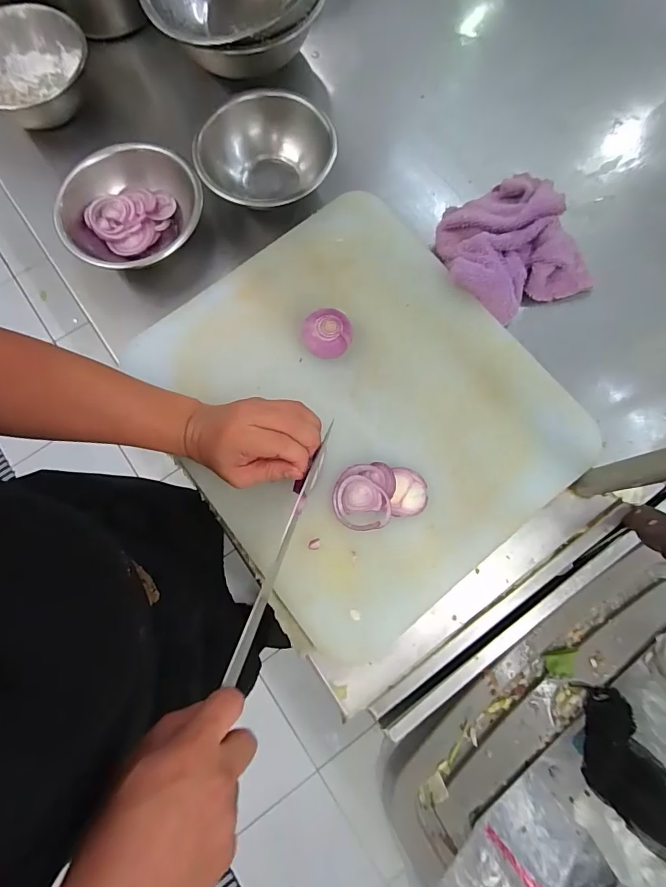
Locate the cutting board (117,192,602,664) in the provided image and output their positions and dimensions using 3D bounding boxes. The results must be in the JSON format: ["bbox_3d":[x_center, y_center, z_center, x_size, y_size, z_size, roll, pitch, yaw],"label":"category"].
[{"bbox_3d":[0.028,-0.042,0.430,0.352,0.038,0.393,-38,79,-8],"label":"cutting board"}]

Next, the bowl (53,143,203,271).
[{"bbox_3d":[-0.212,-0.250,0.475,0.132,0.057,0.150,15,77,4],"label":"bowl"}]

